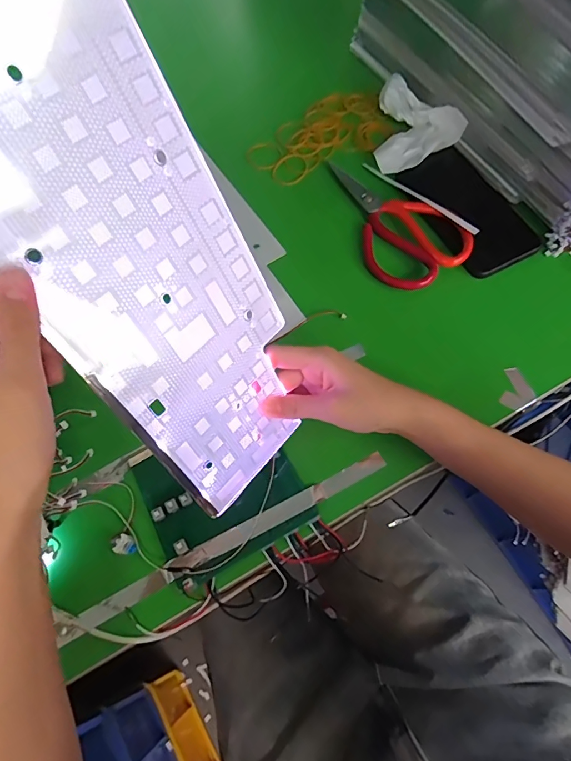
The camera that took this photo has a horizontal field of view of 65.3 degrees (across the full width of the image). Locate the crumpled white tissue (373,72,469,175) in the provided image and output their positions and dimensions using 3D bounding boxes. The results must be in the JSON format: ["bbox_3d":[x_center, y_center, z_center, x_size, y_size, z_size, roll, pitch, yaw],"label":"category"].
[{"bbox_3d":[0.151,-0.289,0.502,0.092,0.038,0.116,3,66,4],"label":"crumpled white tissue"}]

